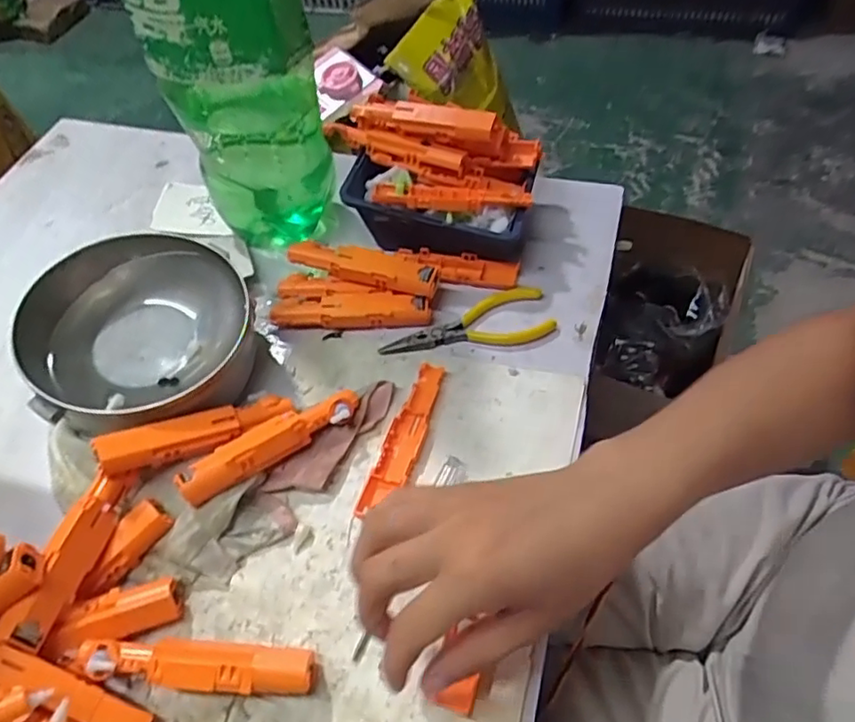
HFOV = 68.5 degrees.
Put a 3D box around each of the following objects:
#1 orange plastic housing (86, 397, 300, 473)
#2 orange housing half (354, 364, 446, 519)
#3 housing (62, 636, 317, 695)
[{"bbox_3d":[-0.143,0.044,0.397,0.118,0.020,0.022,-16,51,-33],"label":"orange plastic housing"},{"bbox_3d":[-0.014,0.049,0.417,0.024,0.006,0.118,13,58,15],"label":"orange housing half"},{"bbox_3d":[-0.123,0.158,0.326,0.125,0.030,0.024,-1,55,6],"label":"housing"}]

